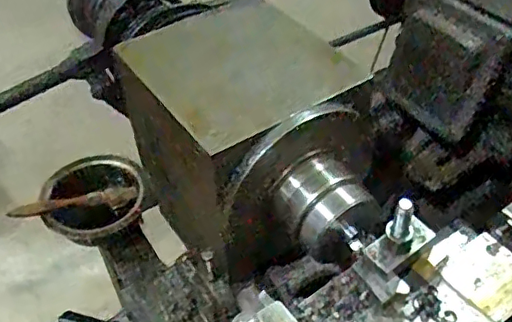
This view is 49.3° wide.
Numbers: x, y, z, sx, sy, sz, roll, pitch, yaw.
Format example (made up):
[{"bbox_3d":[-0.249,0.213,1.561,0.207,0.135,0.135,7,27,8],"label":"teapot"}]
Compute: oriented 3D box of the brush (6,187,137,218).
[{"bbox_3d":[-0.229,0.054,0.706,0.151,0.025,0.025,-14,44,-12],"label":"brush"}]

